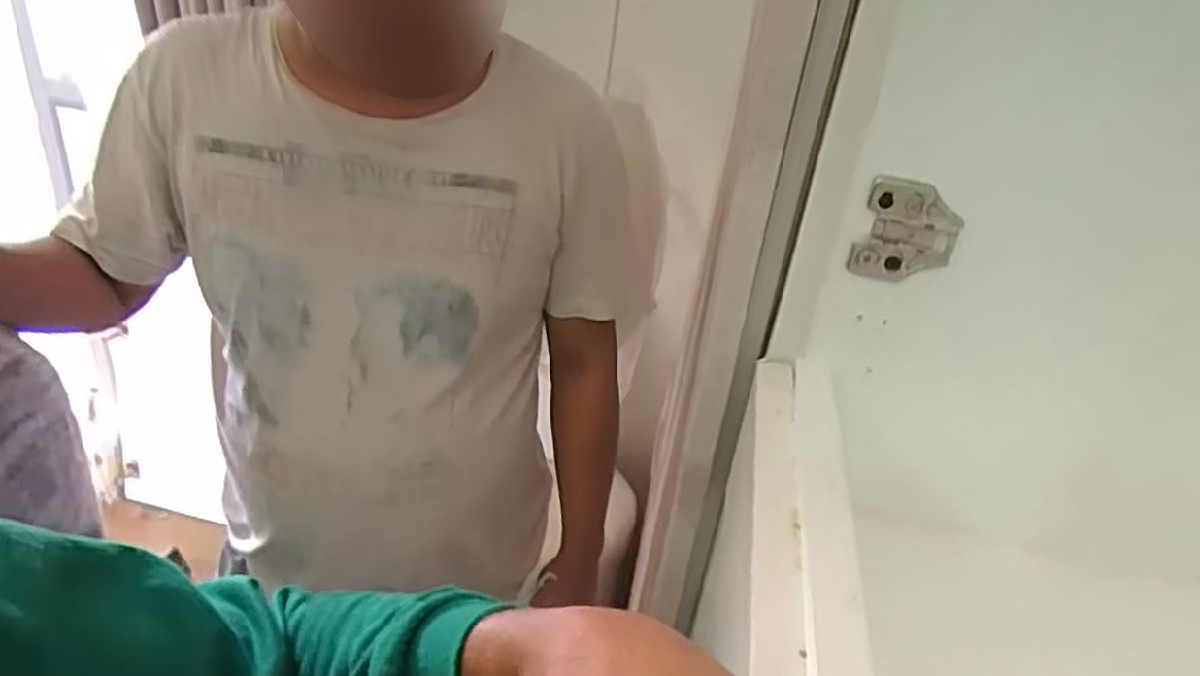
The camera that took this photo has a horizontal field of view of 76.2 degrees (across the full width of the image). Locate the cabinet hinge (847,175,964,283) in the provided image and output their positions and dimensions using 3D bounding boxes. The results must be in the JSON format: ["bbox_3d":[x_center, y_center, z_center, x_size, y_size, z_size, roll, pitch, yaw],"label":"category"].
[{"bbox_3d":[0.163,-0.055,0.404,0.049,0.056,0.007,9,30,4],"label":"cabinet hinge"}]

